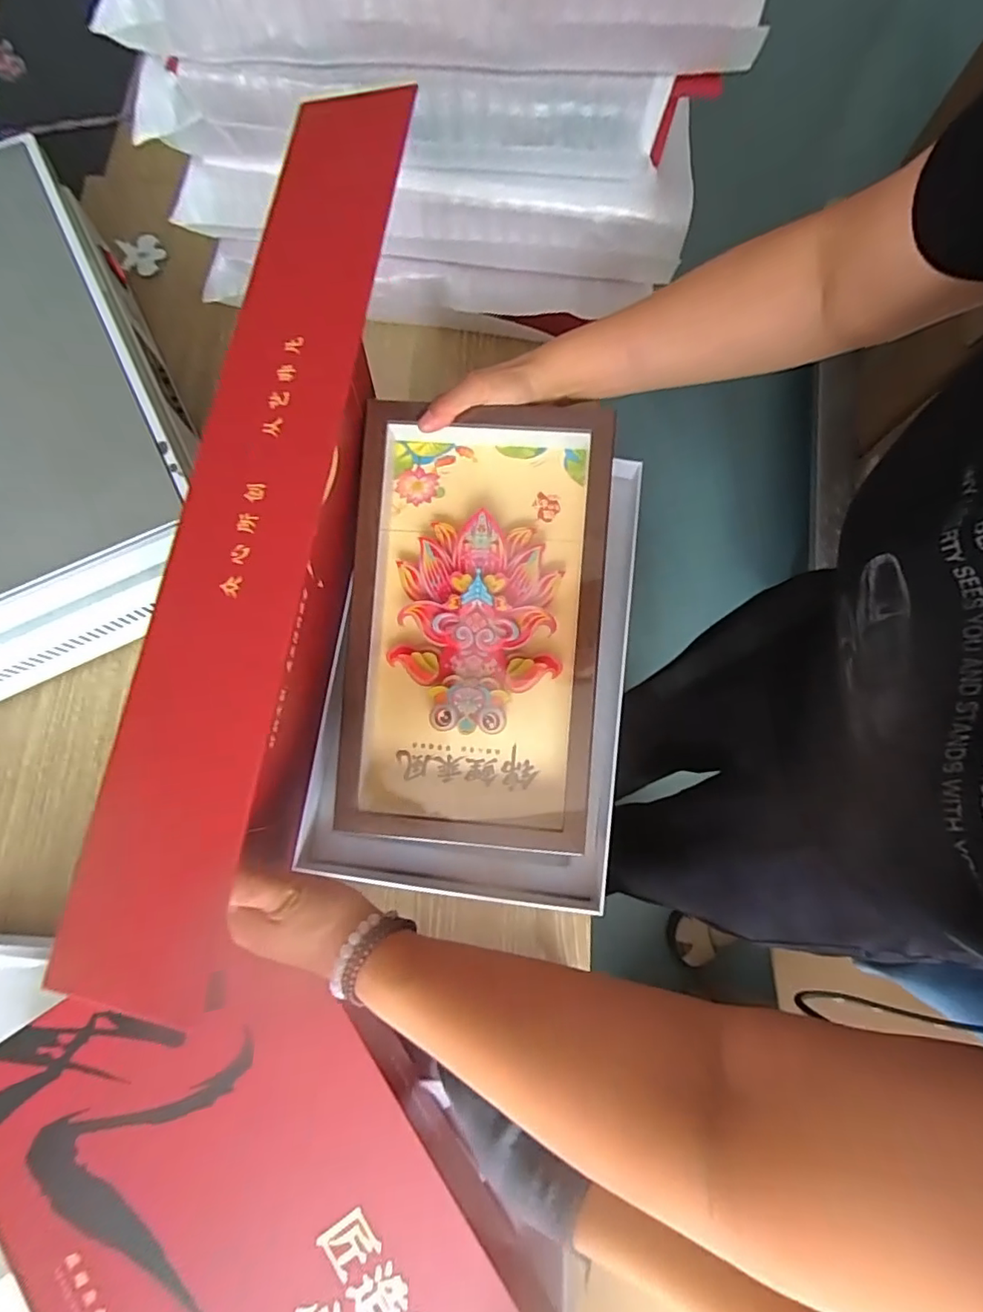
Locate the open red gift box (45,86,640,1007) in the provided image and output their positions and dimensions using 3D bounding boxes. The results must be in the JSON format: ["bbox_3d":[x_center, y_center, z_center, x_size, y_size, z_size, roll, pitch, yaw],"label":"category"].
[{"bbox_3d":[-0.004,-0.030,0.368,0.245,0.301,0.383,9,77,0],"label":"open red gift box"}]

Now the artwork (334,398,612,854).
[{"bbox_3d":[-0.014,-0.023,0.465,0.210,0.048,0.365,3,87,4],"label":"artwork"}]

